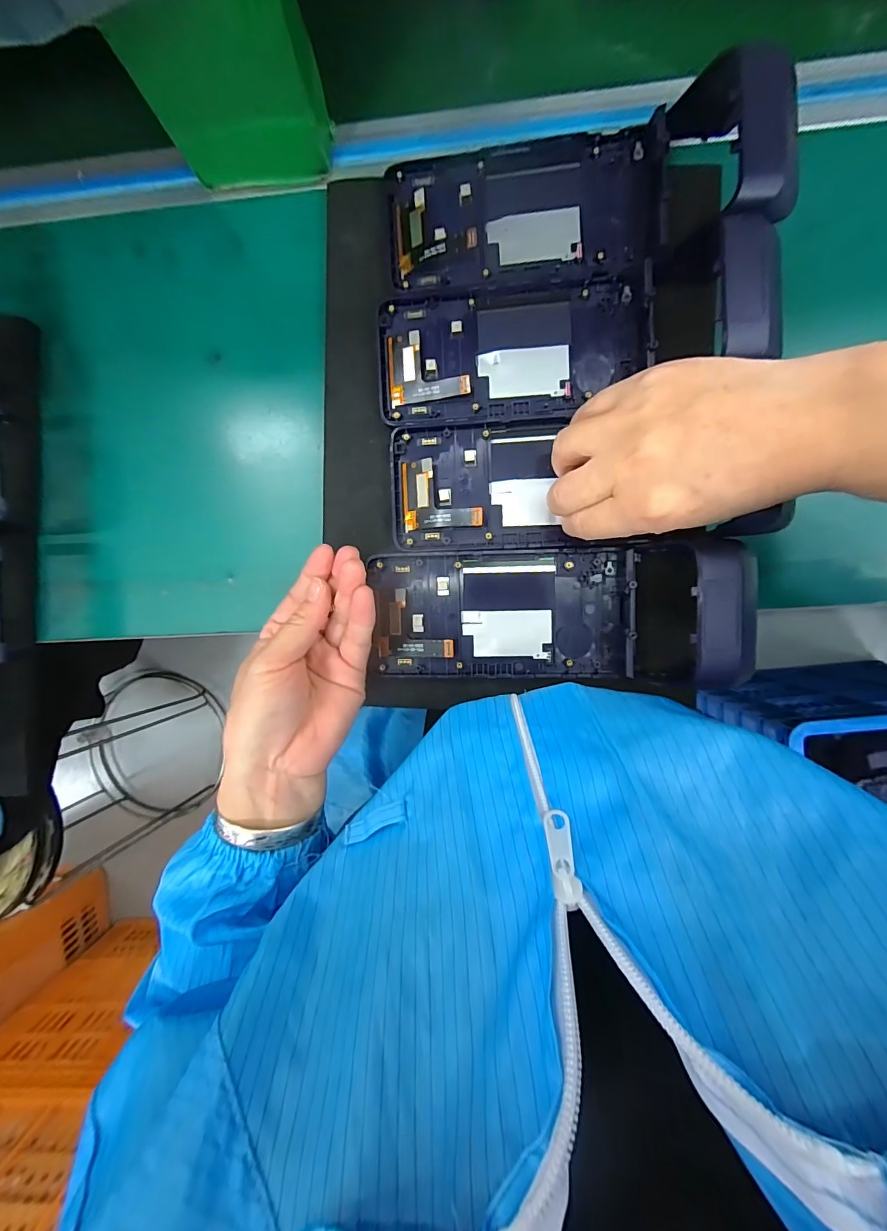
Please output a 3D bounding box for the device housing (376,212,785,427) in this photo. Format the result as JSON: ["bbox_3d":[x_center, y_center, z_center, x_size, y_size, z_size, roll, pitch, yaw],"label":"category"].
[{"bbox_3d":[0.063,-0.164,0.248,0.209,0.050,0.080,-3,92,4],"label":"device housing"}]

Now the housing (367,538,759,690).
[{"bbox_3d":[0.058,-0.001,0.257,0.210,0.048,0.080,-1,91,6],"label":"housing"}]

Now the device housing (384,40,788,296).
[{"bbox_3d":[0.071,-0.251,0.245,0.214,0.052,0.097,0,93,4],"label":"device housing"}]

